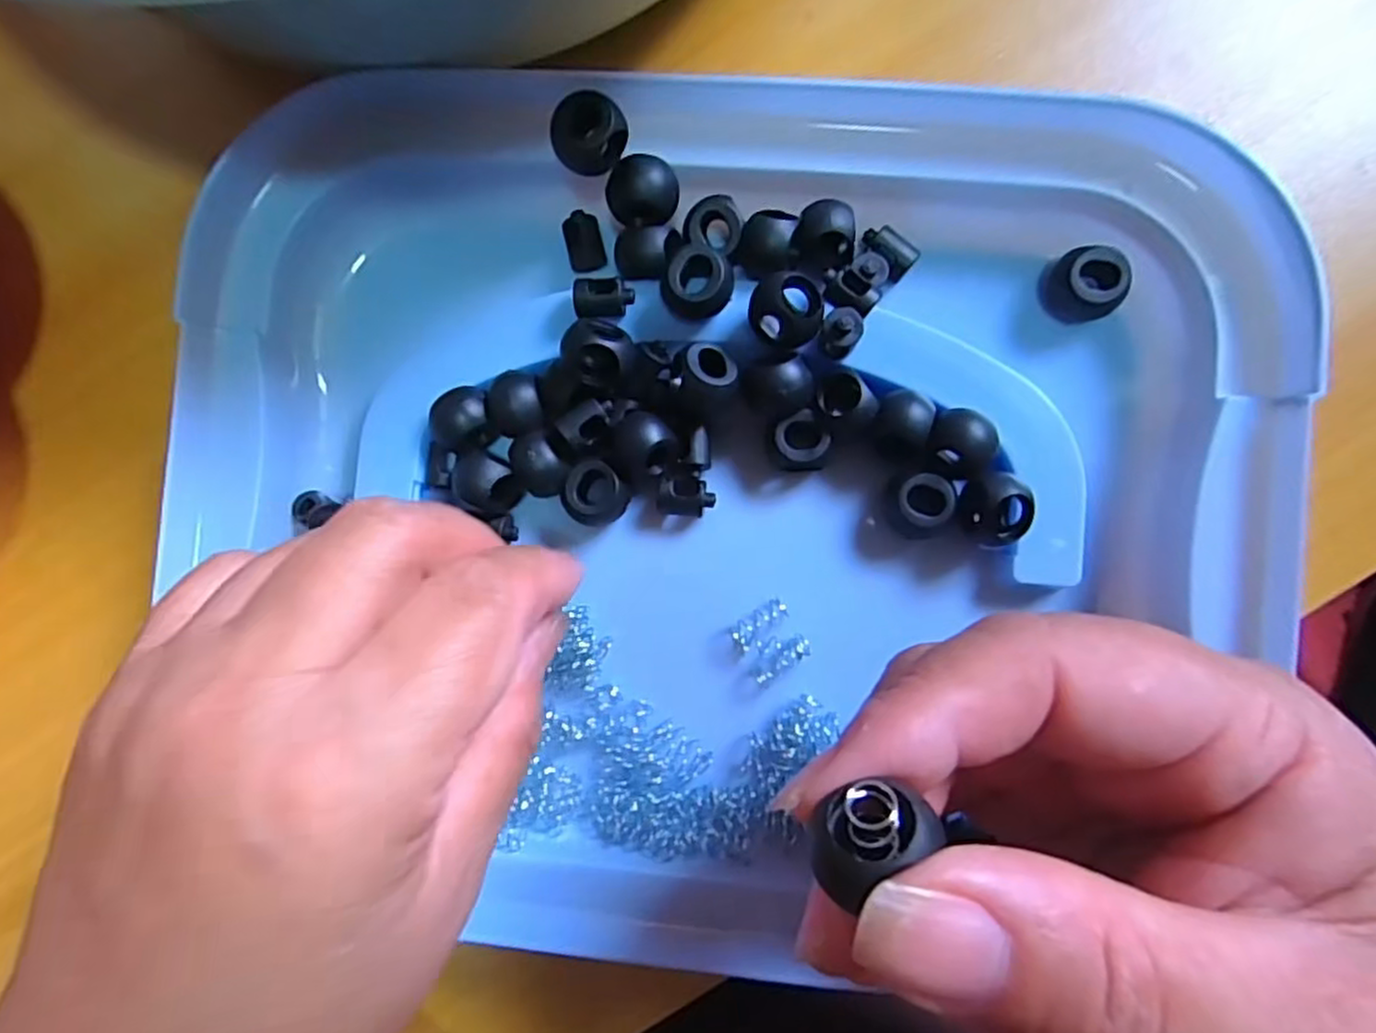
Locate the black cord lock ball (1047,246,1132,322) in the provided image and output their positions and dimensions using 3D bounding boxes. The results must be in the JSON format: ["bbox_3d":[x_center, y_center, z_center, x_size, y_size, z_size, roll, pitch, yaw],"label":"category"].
[{"bbox_3d":[0.101,-0.059,0.183,0.018,0.015,0.014,43,92,5],"label":"black cord lock ball"}]

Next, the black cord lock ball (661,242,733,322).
[{"bbox_3d":[0.002,-0.057,0.180,0.016,0.012,0.017,0,88,5],"label":"black cord lock ball"}]

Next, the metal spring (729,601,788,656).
[{"bbox_3d":[0.018,0.028,0.188,0.017,0.004,0.007,-42,86,2],"label":"metal spring"}]

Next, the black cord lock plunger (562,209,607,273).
[{"bbox_3d":[-0.028,-0.074,0.193,0.010,0.004,0.016,-14,87,4],"label":"black cord lock plunger"}]

